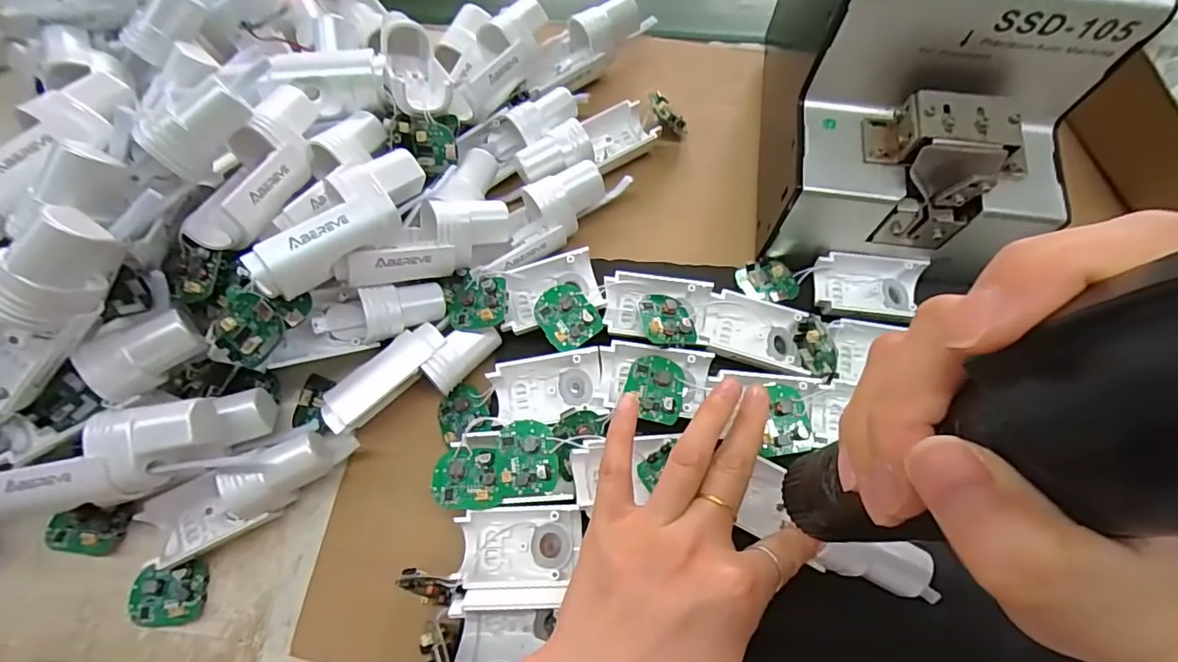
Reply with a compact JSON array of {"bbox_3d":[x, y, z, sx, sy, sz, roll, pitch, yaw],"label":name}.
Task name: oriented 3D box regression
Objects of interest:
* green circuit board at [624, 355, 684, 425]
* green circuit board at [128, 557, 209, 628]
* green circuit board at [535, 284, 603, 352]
[{"bbox_3d":[0.033,0.028,0.279,0.028,0.005,0.033,10,69,4],"label":"green circuit board"},{"bbox_3d":[-0.203,0.128,0.271,0.030,0.010,0.028,-11,69,-4],"label":"green circuit board"},{"bbox_3d":[-0.011,-0.008,0.294,0.028,0.006,0.036,-34,78,-11],"label":"green circuit board"}]

